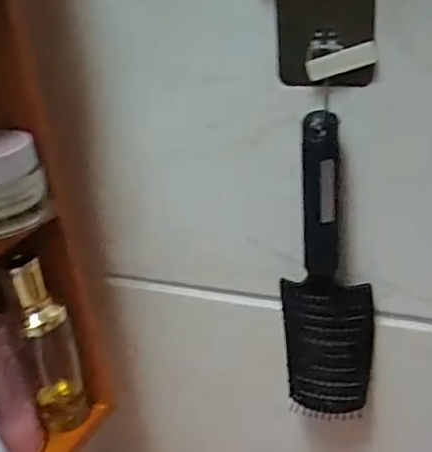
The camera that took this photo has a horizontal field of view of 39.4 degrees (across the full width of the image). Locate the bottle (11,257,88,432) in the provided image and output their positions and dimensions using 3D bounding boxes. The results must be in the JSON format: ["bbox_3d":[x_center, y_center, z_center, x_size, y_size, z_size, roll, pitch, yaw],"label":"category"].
[{"bbox_3d":[-0.135,0.098,0.486,0.039,0.158,0.042,-15,28,-17],"label":"bottle"}]

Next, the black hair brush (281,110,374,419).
[{"bbox_3d":[0.084,0.041,0.452,0.066,0.249,0.026,-2,27,8],"label":"black hair brush"}]

